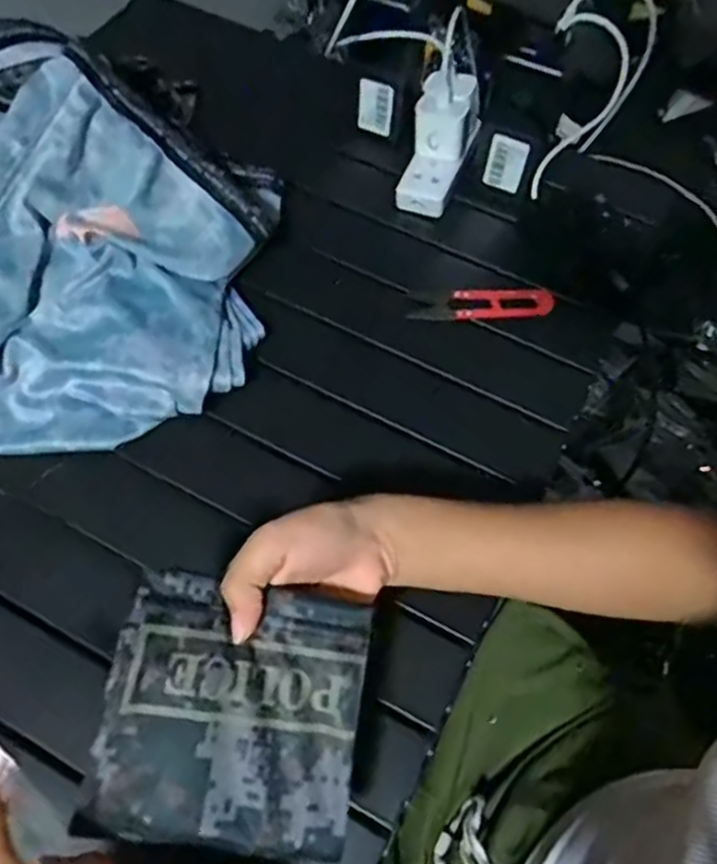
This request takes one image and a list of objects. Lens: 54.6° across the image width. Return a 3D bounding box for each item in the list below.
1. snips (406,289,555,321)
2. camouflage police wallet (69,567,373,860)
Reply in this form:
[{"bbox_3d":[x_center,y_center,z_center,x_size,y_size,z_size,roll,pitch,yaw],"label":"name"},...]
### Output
[{"bbox_3d":[0.099,-0.104,0.556,0.111,0.015,0.026,4,63,-1],"label":"snips"},{"bbox_3d":[-0.057,0.134,0.332,0.120,0.011,0.117,15,76,-17],"label":"camouflage police wallet"}]

